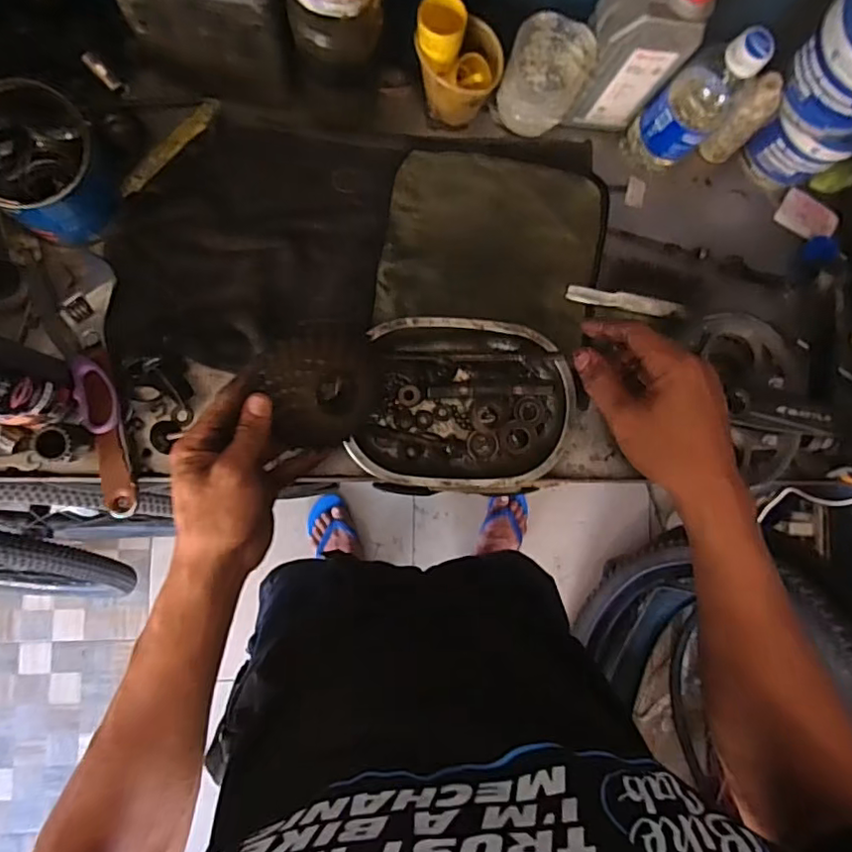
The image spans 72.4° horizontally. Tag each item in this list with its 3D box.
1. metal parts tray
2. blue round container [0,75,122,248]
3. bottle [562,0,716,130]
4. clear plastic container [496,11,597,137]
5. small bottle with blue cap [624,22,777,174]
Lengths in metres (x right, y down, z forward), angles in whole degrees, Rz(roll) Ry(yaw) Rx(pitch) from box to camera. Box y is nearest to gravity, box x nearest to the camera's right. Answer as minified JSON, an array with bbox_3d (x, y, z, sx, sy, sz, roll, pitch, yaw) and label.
[{"bbox_3d":[0.040,-0.019,0.555,0.196,0.034,0.151,7,85,-7],"label":"metal parts tray"},{"bbox_3d":[-0.314,-0.211,0.484,0.095,0.089,0.104,1,86,-7],"label":"blue round container"},{"bbox_3d":[0.187,-0.340,0.528,0.081,0.171,0.053,4,85,-7],"label":"bottle"},{"bbox_3d":[0.110,-0.326,0.555,0.073,0.091,0.064,21,83,-5],"label":"clear plastic container"},{"bbox_3d":[0.250,-0.301,0.542,0.057,0.165,0.060,1,86,-7],"label":"small bottle with blue cap"}]

